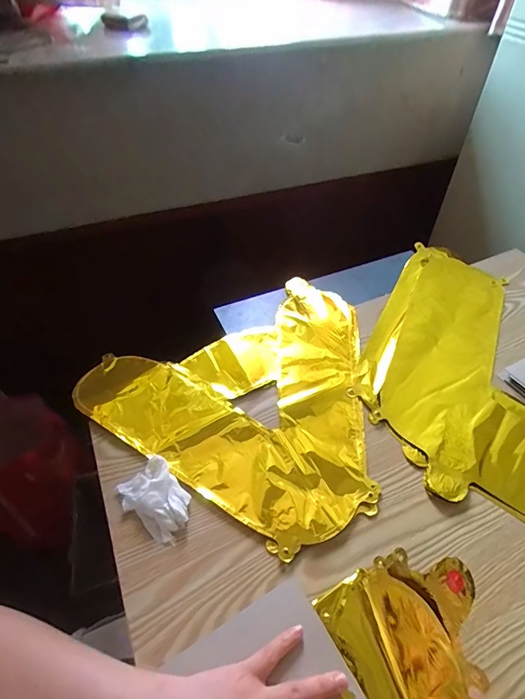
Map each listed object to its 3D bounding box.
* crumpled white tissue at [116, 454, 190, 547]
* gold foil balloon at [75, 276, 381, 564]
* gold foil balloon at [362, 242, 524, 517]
[{"bbox_3d":[-0.108,0.155,0.406,0.054,0.021,0.078,-32,57,-26],"label":"crumpled white tissue"},{"bbox_3d":[0.003,0.022,0.529,0.360,0.012,0.359,26,53,20],"label":"gold foil balloon"},{"bbox_3d":[0.256,0.009,0.542,0.226,0.013,0.433,5,49,3],"label":"gold foil balloon"}]

